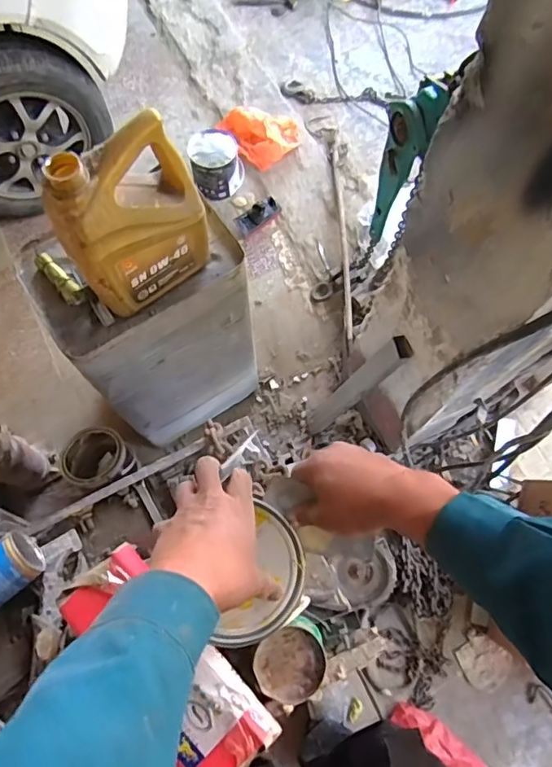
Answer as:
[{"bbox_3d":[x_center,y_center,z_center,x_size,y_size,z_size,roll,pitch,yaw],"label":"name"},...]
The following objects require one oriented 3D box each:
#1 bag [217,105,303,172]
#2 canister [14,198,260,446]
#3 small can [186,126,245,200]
[{"bbox_3d":[-0.044,-0.847,1.789,0.238,0.084,0.244,-23,71,-8],"label":"bag"},{"bbox_3d":[-0.249,-0.114,1.192,0.361,0.540,0.275,-28,73,-10],"label":"canister"},{"bbox_3d":[-0.188,-0.701,1.713,0.166,0.148,0.163,0,70,0],"label":"small can"}]

